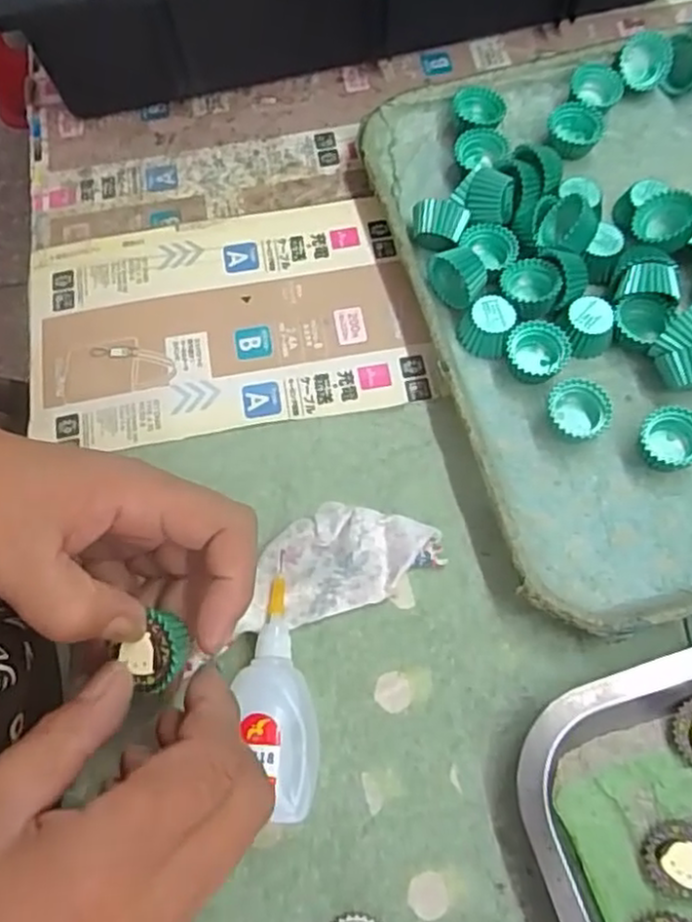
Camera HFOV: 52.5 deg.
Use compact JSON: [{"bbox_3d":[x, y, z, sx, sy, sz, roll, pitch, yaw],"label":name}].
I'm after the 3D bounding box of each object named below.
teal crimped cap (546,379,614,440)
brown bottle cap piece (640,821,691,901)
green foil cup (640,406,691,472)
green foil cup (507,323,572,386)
[{"bbox_3d":[0.118,-0.026,0.356,0.025,0.015,0.032,-38,72,-12],"label":"teal crimped cap"},{"bbox_3d":[0.136,0.162,0.284,0.029,0.005,0.027,11,69,6],"label":"brown bottle cap piece"},{"bbox_3d":[0.162,-0.010,0.347,0.028,0.018,0.030,4,69,3],"label":"green foil cup"},{"bbox_3d":[0.101,-0.056,0.367,0.029,0.017,0.031,-1,69,2],"label":"green foil cup"}]

